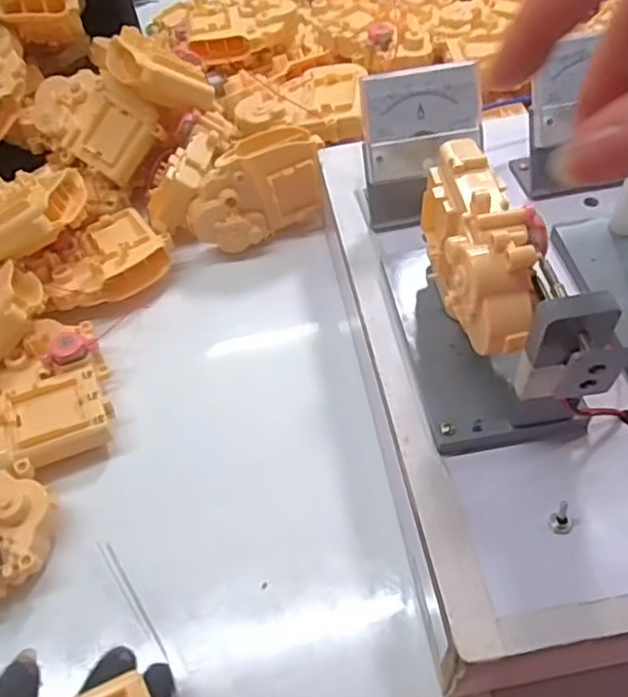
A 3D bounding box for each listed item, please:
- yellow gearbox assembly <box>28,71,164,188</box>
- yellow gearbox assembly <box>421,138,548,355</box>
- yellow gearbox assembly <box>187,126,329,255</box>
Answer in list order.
[{"bbox_3d":[-0.162,-0.166,0.478,0.094,0.038,0.061,31,89,10],"label":"yellow gearbox assembly"},{"bbox_3d":[0.072,-0.048,0.266,0.041,0.032,0.101,-9,65,-2],"label":"yellow gearbox assembly"},{"bbox_3d":[-0.040,-0.109,0.446,0.096,0.064,0.031,-26,55,-13],"label":"yellow gearbox assembly"}]

